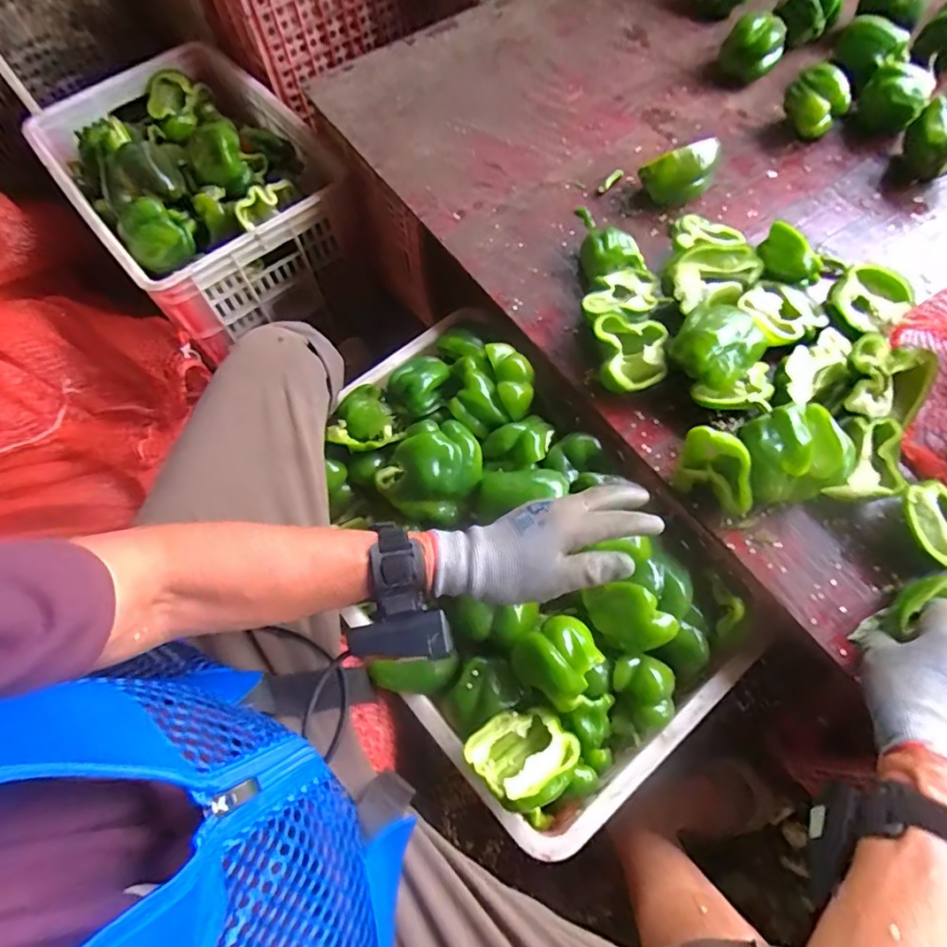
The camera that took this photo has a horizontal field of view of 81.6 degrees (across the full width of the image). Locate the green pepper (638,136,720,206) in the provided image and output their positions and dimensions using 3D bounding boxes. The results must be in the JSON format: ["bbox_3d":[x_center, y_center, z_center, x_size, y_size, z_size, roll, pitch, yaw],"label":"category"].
[{"bbox_3d":[0.253,-0.360,0.661,0.094,0.064,0.044,-17,65,-4],"label":"green pepper"}]

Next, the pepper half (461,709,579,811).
[{"bbox_3d":[0.043,0.235,0.460,0.080,0.050,0.073,-36,70,-10],"label":"pepper half"}]

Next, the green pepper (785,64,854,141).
[{"bbox_3d":[0.428,-0.463,0.692,0.077,0.078,0.060,29,70,16],"label":"green pepper"}]

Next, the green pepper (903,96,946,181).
[{"bbox_3d":[0.556,-0.392,0.653,0.060,0.072,0.069,10,66,9],"label":"green pepper"}]

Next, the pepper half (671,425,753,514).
[{"bbox_3d":[0.223,-0.002,0.500,0.077,0.060,0.046,37,72,19],"label":"pepper half"}]

